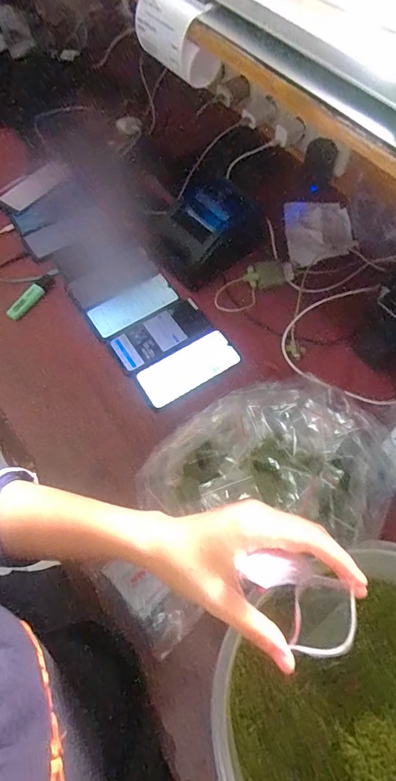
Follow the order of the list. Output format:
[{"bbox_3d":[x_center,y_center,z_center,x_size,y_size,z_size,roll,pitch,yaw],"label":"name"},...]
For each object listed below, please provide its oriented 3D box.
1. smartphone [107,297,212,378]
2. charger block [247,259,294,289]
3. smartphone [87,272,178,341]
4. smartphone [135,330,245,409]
[{"bbox_3d":[-0.066,-0.094,0.737,0.164,0.014,0.077,-32,73,-7],"label":"smartphone"},{"bbox_3d":[0.131,-0.210,0.790,0.087,0.018,0.046,-19,65,-7],"label":"charger block"},{"bbox_3d":[-0.115,-0.150,0.763,0.156,0.007,0.075,-33,67,-13],"label":"smartphone"},{"bbox_3d":[-0.015,-0.036,0.717,0.166,0.007,0.074,-29,79,-8],"label":"smartphone"}]

